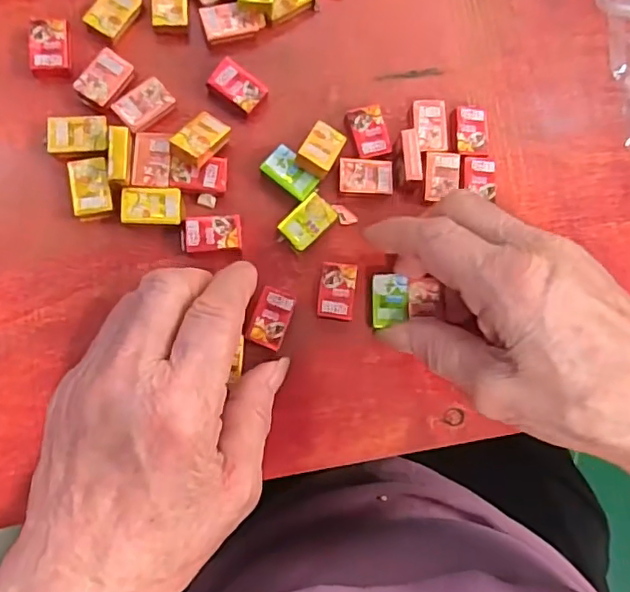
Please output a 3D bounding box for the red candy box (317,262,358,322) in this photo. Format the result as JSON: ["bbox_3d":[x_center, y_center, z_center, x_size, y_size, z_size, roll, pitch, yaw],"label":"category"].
[{"bbox_3d":[0.010,-0.002,0.263,0.016,0.008,0.026,6,82,-5],"label":"red candy box"}]

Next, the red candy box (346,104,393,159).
[{"bbox_3d":[0.026,-0.079,0.276,0.017,0.008,0.025,-17,85,-8],"label":"red candy box"}]

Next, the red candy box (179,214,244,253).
[{"bbox_3d":[-0.047,-0.028,0.259,0.027,0.007,0.017,-7,84,-7],"label":"red candy box"}]

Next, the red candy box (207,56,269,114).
[{"bbox_3d":[-0.037,-0.099,0.271,0.025,0.008,0.019,35,81,-1],"label":"red candy box"}]

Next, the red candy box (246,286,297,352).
[{"bbox_3d":[-0.020,0.010,0.257,0.016,0.007,0.026,20,81,-3],"label":"red candy box"}]

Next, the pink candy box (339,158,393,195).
[{"bbox_3d":[0.024,-0.057,0.272,0.025,0.007,0.017,0,83,-6],"label":"pink candy box"}]

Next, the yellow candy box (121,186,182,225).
[{"bbox_3d":[-0.073,-0.041,0.256,0.026,0.005,0.017,0,83,-6],"label":"yellow candy box"}]

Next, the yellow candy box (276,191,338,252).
[{"bbox_3d":[-0.003,-0.034,0.266,0.025,0.007,0.016,-43,89,-9],"label":"yellow candy box"}]

